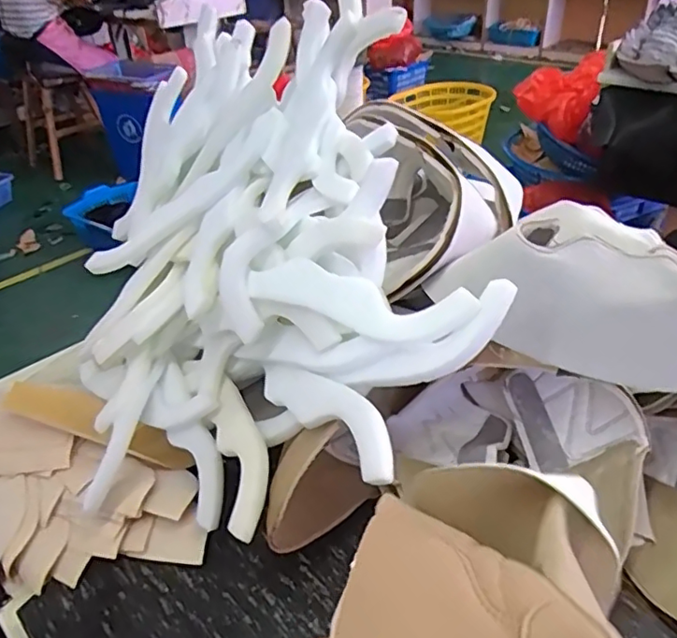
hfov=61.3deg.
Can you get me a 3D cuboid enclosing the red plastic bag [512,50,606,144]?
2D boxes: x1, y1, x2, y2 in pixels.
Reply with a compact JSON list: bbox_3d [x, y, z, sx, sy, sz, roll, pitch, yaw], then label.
[{"bbox_3d":[0.625,-0.640,1.653,0.225,0.188,0.189,9,37,16],"label":"red plastic bag"}]

